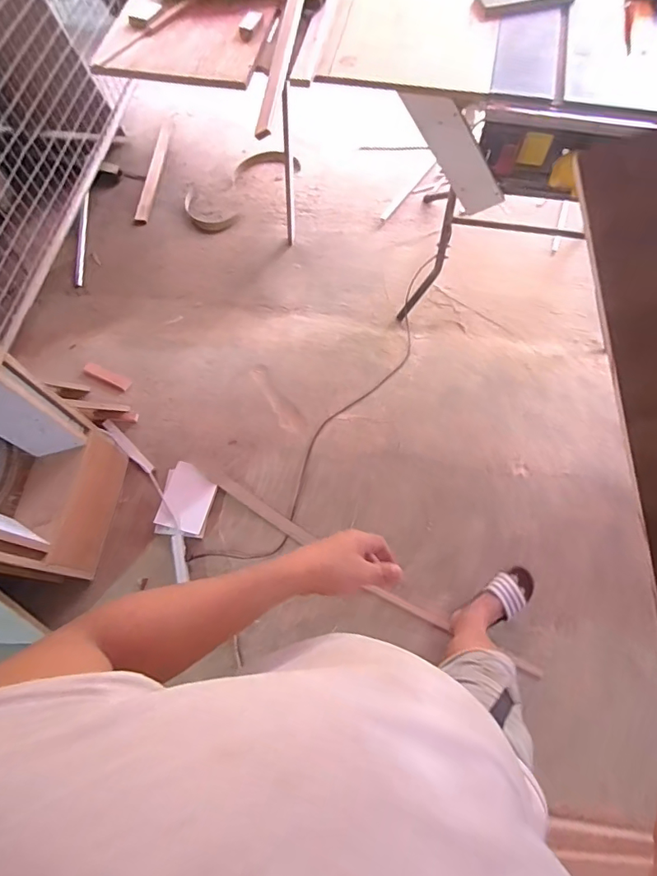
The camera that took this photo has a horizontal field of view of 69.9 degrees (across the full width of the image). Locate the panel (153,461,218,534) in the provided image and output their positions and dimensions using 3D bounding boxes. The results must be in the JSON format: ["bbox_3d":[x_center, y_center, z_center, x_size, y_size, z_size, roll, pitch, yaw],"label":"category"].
[{"bbox_3d":[-0.449,0.190,1.511,0.158,0.021,0.215,15,61,4],"label":"panel"}]

